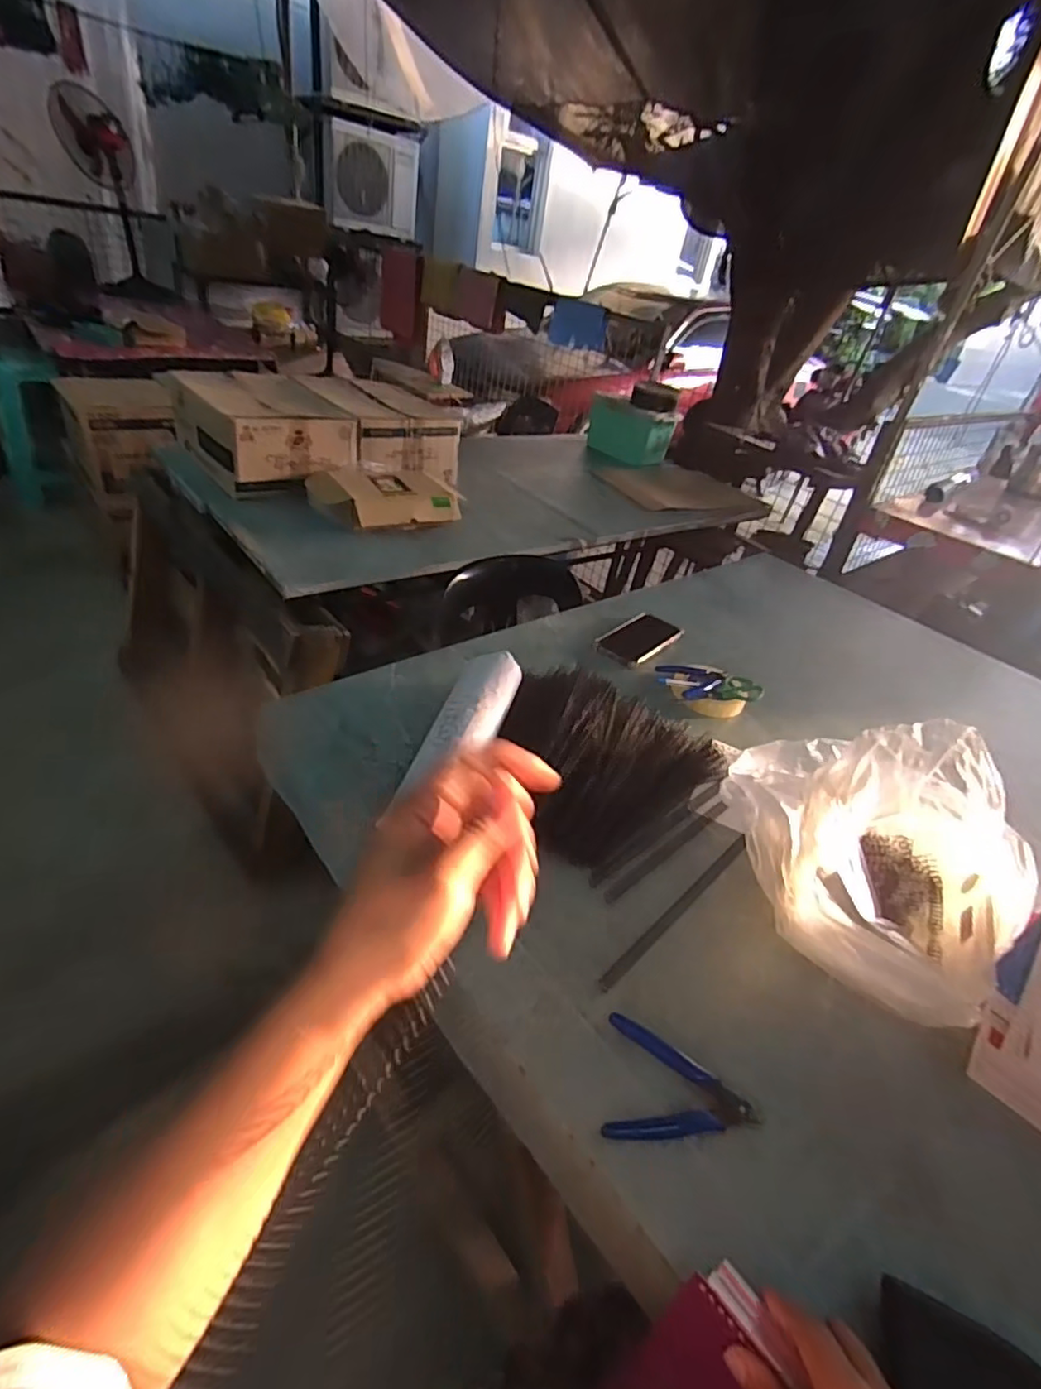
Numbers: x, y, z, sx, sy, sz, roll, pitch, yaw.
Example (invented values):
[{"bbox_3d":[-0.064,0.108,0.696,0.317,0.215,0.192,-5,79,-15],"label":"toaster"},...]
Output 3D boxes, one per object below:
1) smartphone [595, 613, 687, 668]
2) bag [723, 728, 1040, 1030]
[{"bbox_3d":[0.192,-0.093,0.977,0.087,0.010,0.167,32,42,26],"label":"smartphone"},{"bbox_3d":[0.351,0.140,0.617,0.289,0.125,0.280,-25,49,-38],"label":"bag"}]

